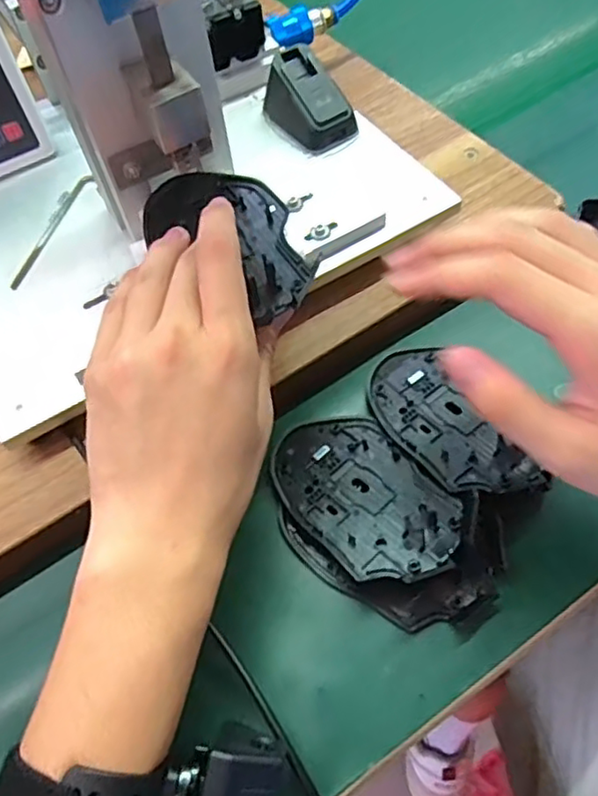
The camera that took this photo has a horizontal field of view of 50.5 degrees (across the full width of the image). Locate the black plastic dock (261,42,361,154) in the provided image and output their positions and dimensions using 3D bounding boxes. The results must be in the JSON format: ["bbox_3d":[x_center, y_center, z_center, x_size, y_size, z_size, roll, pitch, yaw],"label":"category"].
[{"bbox_3d":[0.007,-0.199,0.425,0.037,0.035,0.064,-36,63,-17],"label":"black plastic dock"}]

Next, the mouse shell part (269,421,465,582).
[{"bbox_3d":[0.033,0.052,0.338,0.066,0.009,0.112,-33,52,-15],"label":"mouse shell part"}]

